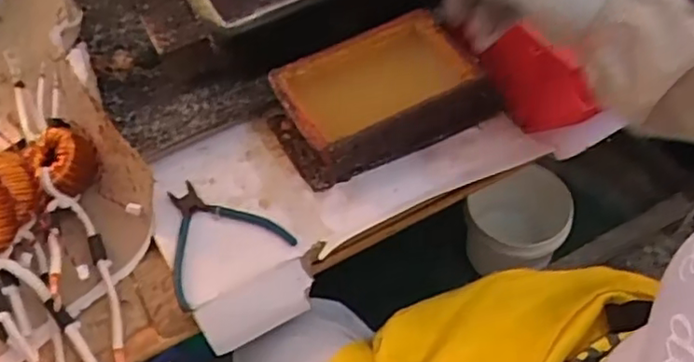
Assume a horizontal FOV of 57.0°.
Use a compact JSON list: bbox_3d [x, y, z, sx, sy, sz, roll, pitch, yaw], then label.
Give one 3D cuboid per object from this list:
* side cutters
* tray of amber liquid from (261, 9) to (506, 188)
[{"bbox_3d":[-0.142,0.049,0.662,0.128,0.009,0.132,-30,57,-17],"label":"side cutters"},{"bbox_3d":[0.036,-0.091,0.701,0.228,0.075,0.136,-22,55,-11],"label":"tray of amber liquid"}]

